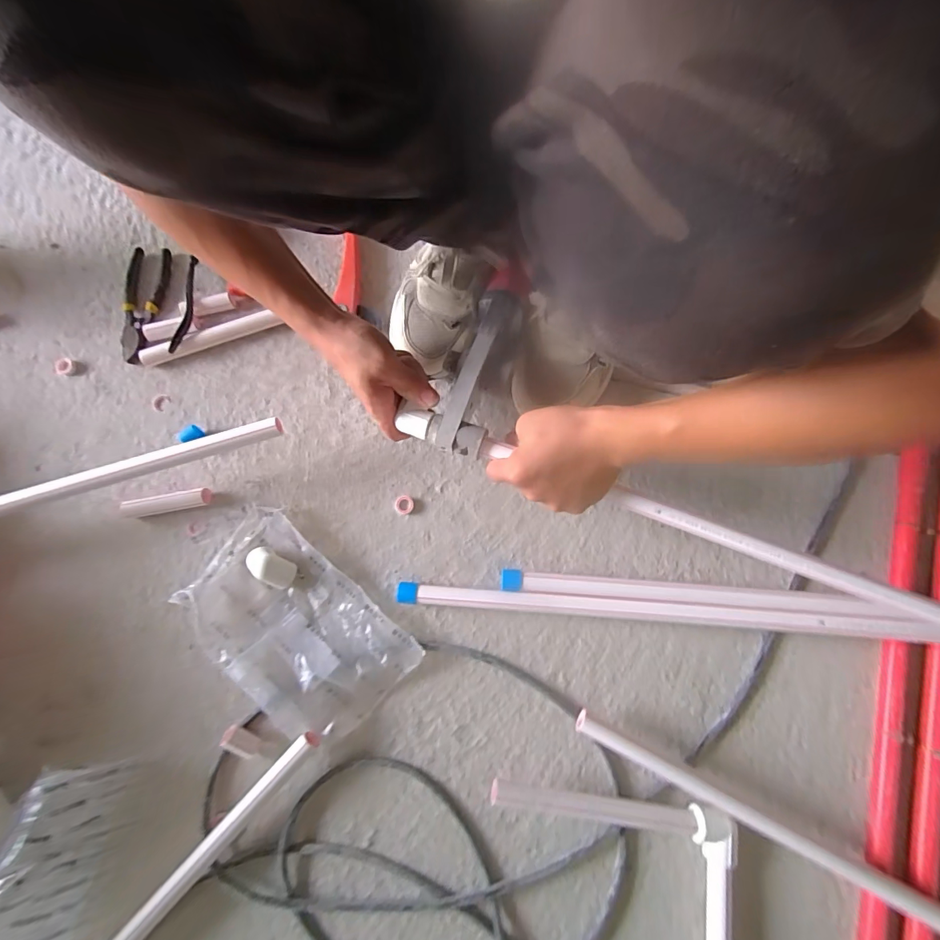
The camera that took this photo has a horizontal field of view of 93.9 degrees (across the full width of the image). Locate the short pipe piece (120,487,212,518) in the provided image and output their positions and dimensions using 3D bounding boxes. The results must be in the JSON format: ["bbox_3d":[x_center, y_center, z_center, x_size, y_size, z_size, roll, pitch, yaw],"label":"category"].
[{"bbox_3d":[-0.347,0.037,0.505,0.097,0.017,0.022,-10,78,-1],"label":"short pipe piece"}]

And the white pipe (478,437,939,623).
[{"bbox_3d":[0.214,0.053,0.415,0.435,0.019,0.018,21,79,7],"label":"white pipe"}]

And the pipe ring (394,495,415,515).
[{"bbox_3d":[-0.077,0.041,0.509,0.023,0.004,0.022,0,78,1],"label":"pipe ring"}]

